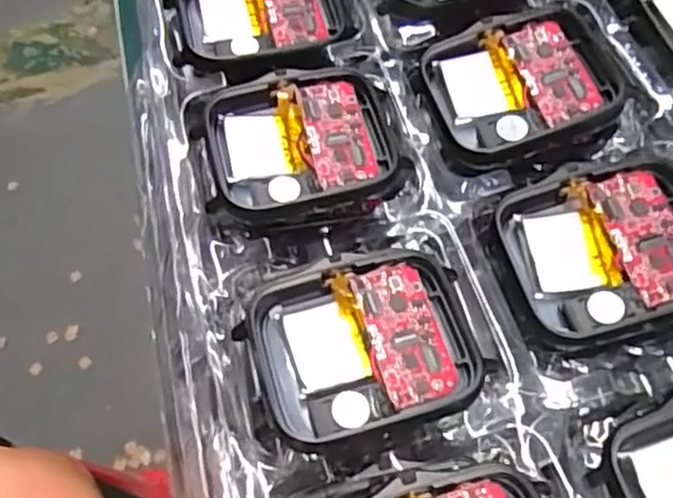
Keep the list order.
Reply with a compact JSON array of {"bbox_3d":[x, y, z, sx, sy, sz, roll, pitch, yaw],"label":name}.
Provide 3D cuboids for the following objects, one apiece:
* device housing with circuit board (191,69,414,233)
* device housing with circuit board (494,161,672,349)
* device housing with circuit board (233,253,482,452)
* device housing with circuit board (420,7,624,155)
[{"bbox_3d":[-0.008,-0.025,0.170,0.047,0.006,0.040,-12,64,-3],"label":"device housing with circuit board"},{"bbox_3d":[0.059,-0.001,0.151,0.044,0.005,0.038,-17,64,-5],"label":"device housing with circuit board"},{"bbox_3d":[0.005,0.020,0.145,0.045,0.008,0.037,-11,64,-3],"label":"device housing with circuit board"},{"bbox_3d":[0.046,-0.042,0.173,0.042,0.004,0.039,-13,64,-4],"label":"device housing with circuit board"}]

